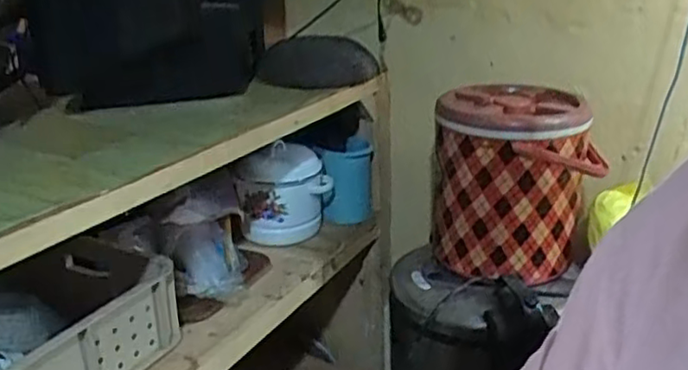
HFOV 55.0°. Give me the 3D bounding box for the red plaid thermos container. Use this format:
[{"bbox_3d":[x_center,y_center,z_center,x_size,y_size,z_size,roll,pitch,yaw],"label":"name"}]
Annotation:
[{"bbox_3d":[0.315,-0.019,1.275,0.275,0.301,0.289,4,22,6],"label":"red plaid thermos container"}]

